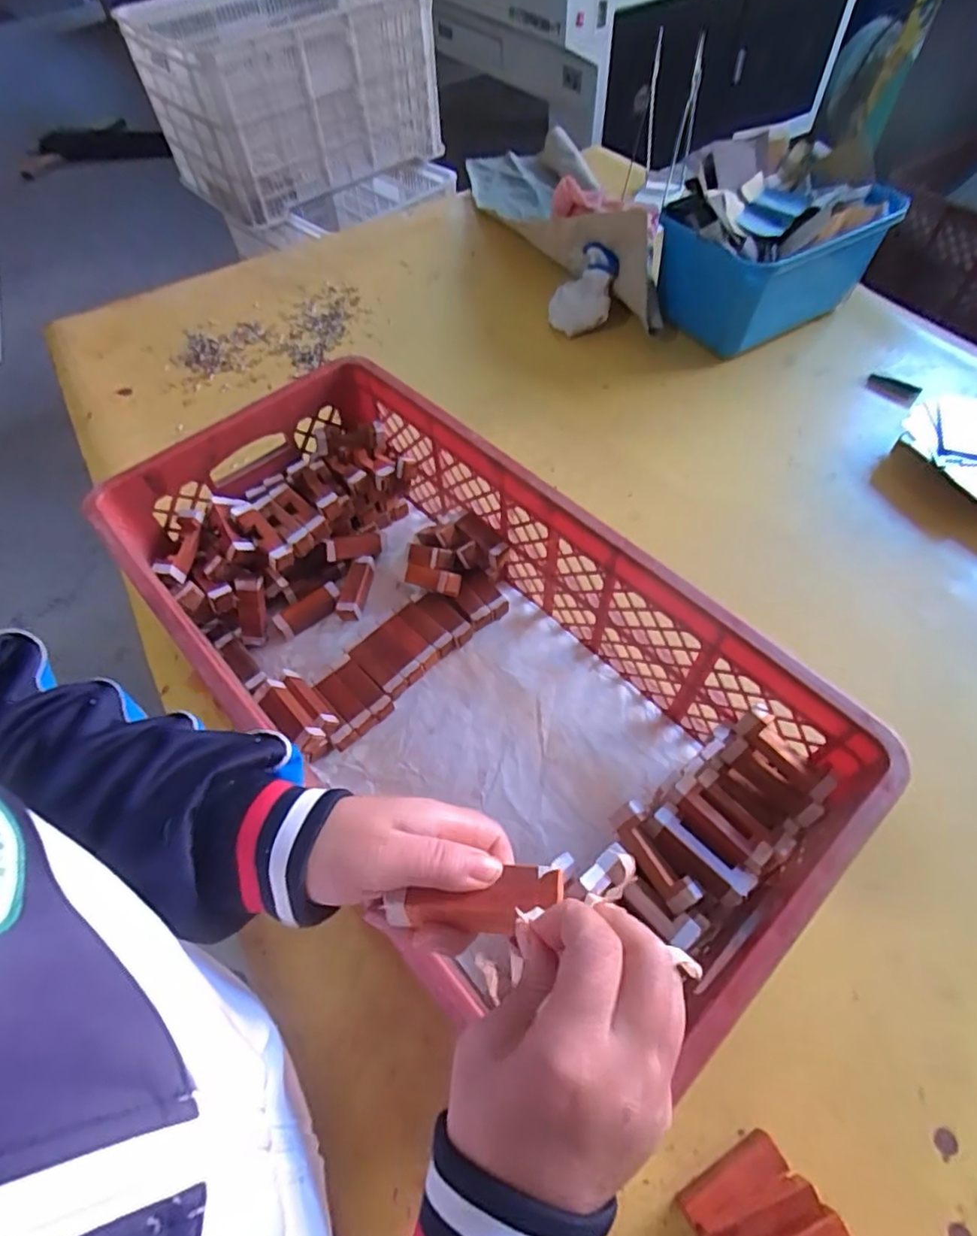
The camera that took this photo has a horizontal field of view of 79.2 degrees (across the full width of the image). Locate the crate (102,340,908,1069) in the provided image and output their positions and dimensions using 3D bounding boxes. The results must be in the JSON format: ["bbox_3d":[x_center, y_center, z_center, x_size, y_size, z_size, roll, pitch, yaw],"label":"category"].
[{"bbox_3d":[-0.044,0.036,0.541,0.318,0.176,0.631,-39,64,-20],"label":"crate"}]

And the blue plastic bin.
[{"bbox_3d":[0.418,-0.540,0.883,0.298,0.172,0.185,-30,61,-16],"label":"blue plastic bin"}]

